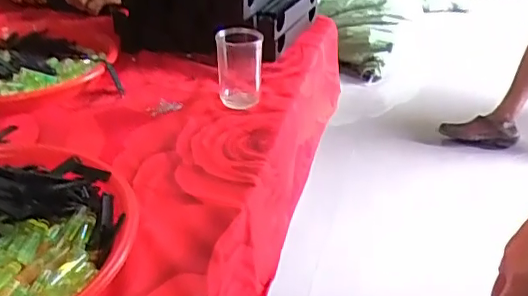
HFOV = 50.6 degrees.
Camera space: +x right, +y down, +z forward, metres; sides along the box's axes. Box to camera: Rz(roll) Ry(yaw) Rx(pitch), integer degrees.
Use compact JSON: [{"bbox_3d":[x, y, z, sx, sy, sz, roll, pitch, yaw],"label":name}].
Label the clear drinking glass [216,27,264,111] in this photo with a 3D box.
[{"bbox_3d":[-0.027,-0.092,0.624,0.050,0.081,0.048,2,31,1],"label":"clear drinking glass"}]

